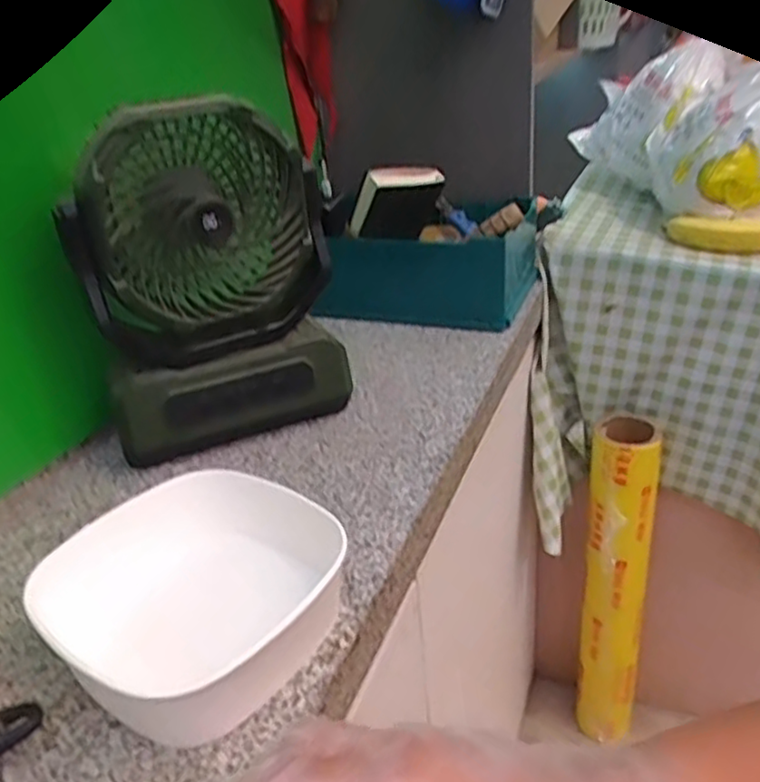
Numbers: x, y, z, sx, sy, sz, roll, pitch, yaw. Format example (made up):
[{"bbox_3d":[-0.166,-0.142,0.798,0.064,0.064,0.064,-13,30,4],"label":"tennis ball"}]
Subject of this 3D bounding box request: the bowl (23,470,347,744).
[{"bbox_3d":[-0.108,0.118,0.433,0.139,0.058,0.166,17,35,36],"label":"bowl"}]

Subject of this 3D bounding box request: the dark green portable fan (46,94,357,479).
[{"bbox_3d":[-0.149,-0.090,0.602,0.198,0.281,0.100,-21,31,-26],"label":"dark green portable fan"}]

